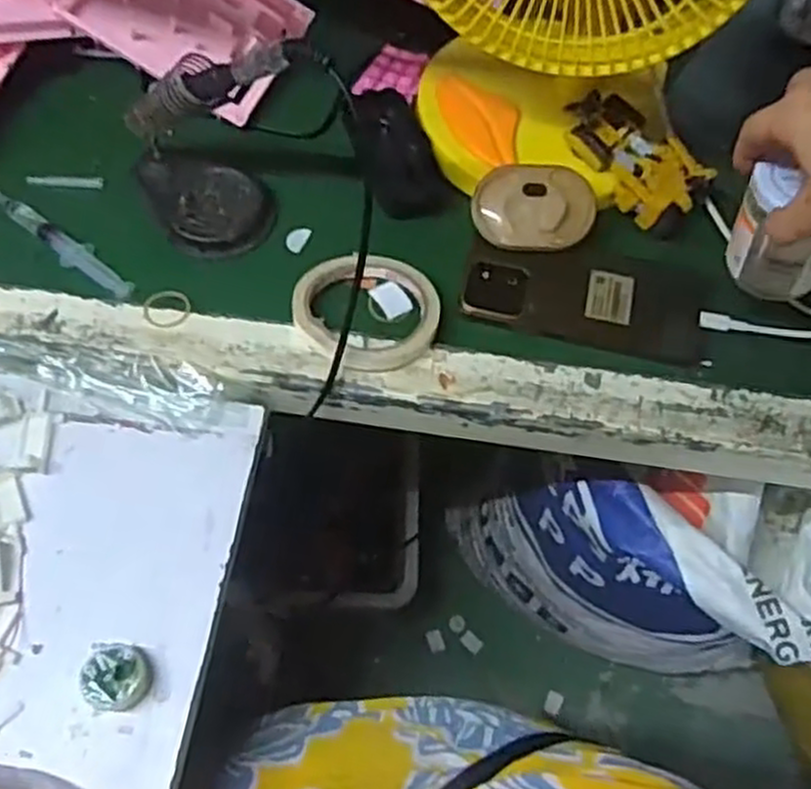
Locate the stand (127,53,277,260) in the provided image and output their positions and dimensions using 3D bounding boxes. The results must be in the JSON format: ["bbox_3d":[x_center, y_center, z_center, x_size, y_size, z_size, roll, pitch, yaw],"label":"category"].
[{"bbox_3d":[-0.142,-0.166,0.530,0.079,0.113,0.098,-22,67,-12],"label":"stand"}]

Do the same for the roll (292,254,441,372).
[{"bbox_3d":[-0.027,-0.060,0.529,0.093,0.014,0.100,1,64,-2],"label":"roll"}]

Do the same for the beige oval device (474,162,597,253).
[{"bbox_3d":[0.092,-0.133,0.564,0.084,0.020,0.060,4,83,3],"label":"beige oval device"}]

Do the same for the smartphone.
[{"bbox_3d":[0.128,-0.069,0.552,0.170,0.007,0.079,10,64,3],"label":"smartphone"}]

